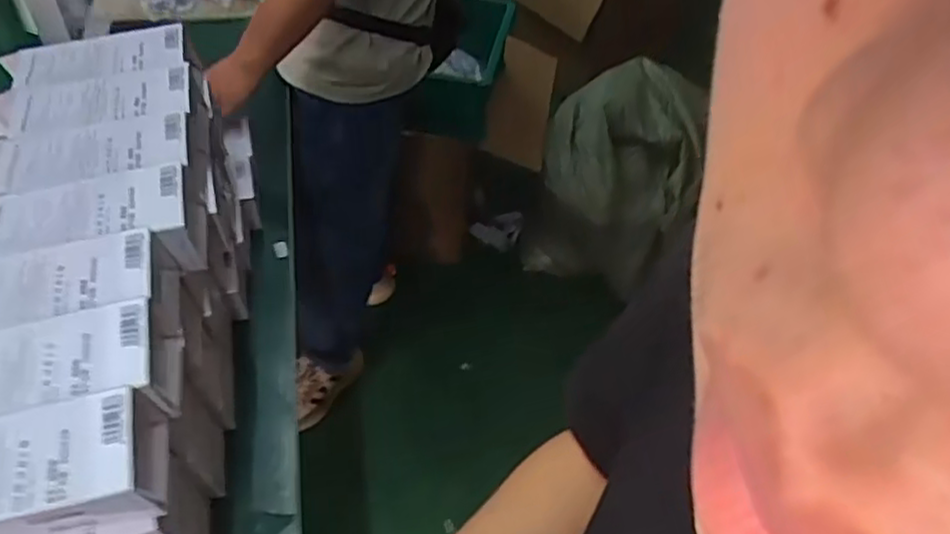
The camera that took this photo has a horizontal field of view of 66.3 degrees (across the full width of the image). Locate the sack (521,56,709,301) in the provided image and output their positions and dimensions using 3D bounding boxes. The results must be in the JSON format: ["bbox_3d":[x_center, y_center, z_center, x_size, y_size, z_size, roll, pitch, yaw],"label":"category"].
[{"bbox_3d":[0.360,-0.205,1.859,0.391,0.483,0.462,16,49,8],"label":"sack"}]

